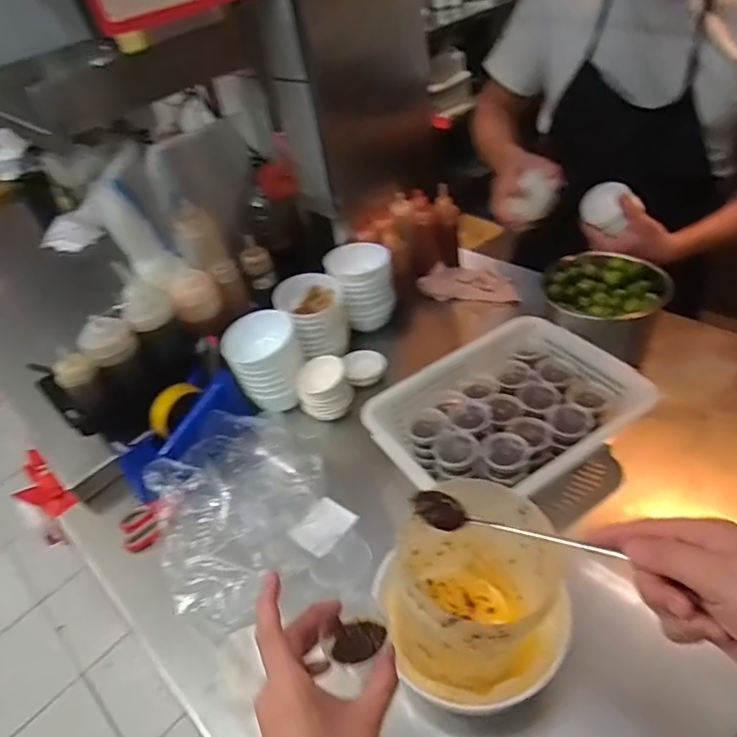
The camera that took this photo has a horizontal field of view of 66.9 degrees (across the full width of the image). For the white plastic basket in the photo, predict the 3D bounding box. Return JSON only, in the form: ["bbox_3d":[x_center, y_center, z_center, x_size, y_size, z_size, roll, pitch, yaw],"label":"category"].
[{"bbox_3d":[0.168,0.054,0.726,0.310,0.072,0.222,-26,42,-16],"label":"white plastic basket"}]

